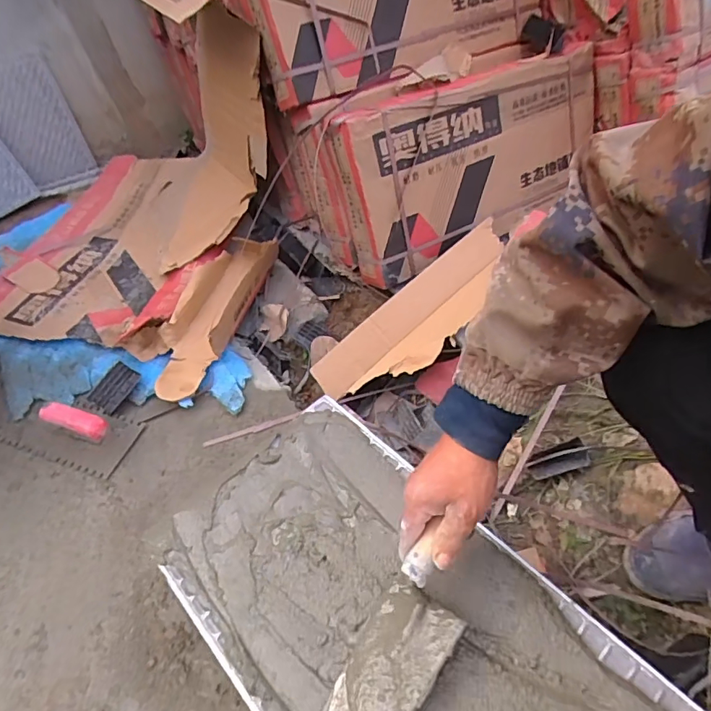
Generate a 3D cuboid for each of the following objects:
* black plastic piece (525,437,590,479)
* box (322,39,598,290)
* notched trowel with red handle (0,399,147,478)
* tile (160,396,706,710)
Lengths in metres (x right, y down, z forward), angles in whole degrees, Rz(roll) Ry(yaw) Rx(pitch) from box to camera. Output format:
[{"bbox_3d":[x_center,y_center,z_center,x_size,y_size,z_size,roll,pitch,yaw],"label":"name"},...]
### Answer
[{"bbox_3d":[0.321,0.164,0.782,0.095,0.025,0.048,-21,50,-13],"label":"black plastic piece"},{"bbox_3d":[0.248,-0.405,1.008,0.602,0.311,0.089,-28,30,-20],"label":"box"},{"bbox_3d":[-0.491,0.100,0.823,0.245,0.085,0.128,14,52,17],"label":"notched trowel with red handle"},{"bbox_3d":[0.056,0.285,0.489,0.290,0.018,0.563,-37,56,-25],"label":"tile"}]

